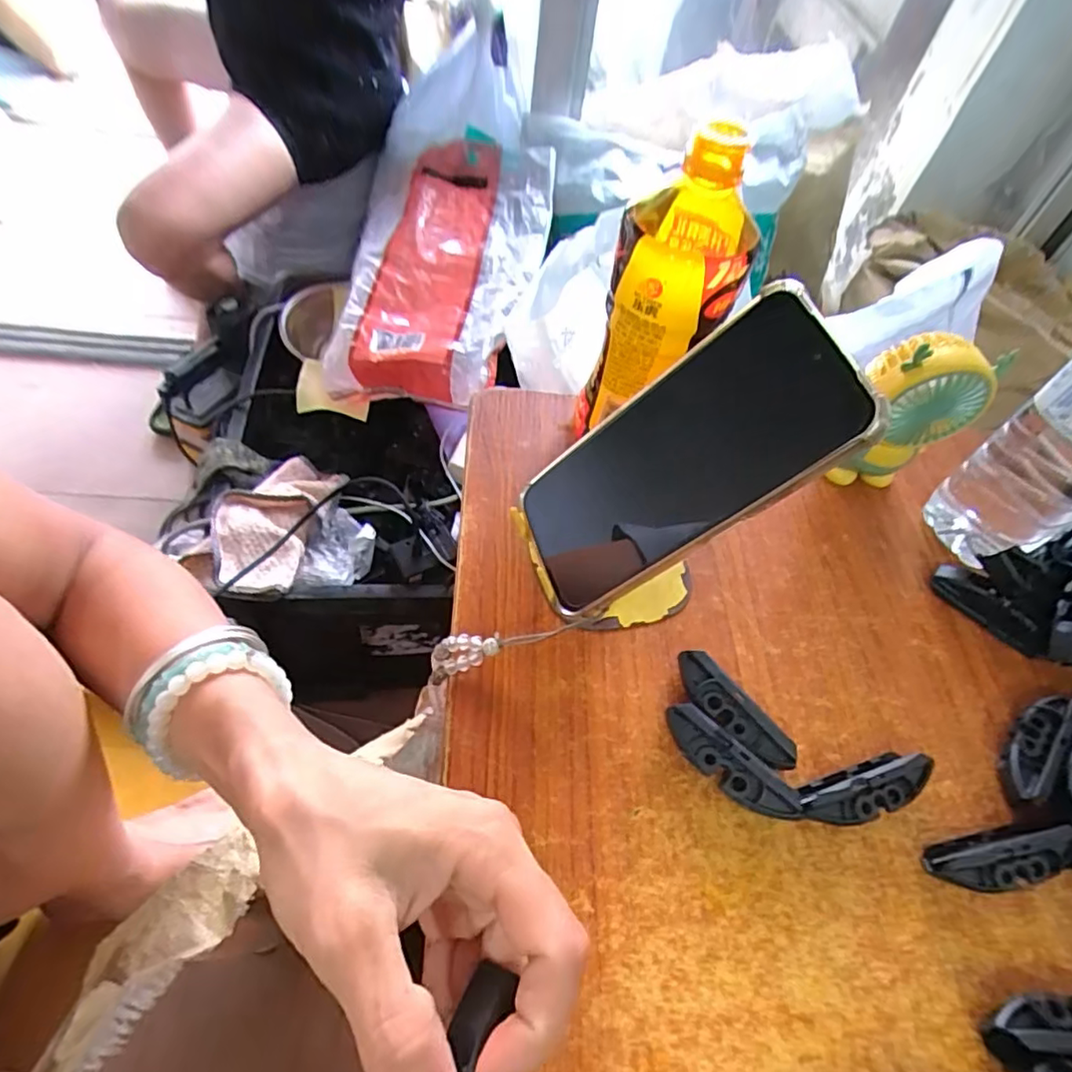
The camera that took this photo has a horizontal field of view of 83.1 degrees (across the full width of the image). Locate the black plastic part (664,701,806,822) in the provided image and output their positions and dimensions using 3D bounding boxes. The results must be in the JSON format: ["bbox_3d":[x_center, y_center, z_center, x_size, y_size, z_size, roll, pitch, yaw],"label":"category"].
[{"bbox_3d":[0.091,0.110,0.288,0.071,0.024,0.018,37,60,21],"label":"black plastic part"}]

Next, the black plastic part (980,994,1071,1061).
[{"bbox_3d":[0.210,0.195,0.240,0.069,0.011,0.019,2,54,-2],"label":"black plastic part"}]

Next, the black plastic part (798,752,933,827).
[{"bbox_3d":[0.158,0.122,0.288,0.070,0.023,0.023,-12,56,-12],"label":"black plastic part"}]

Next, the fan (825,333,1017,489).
[{"bbox_3d":[0.230,-0.074,0.380,0.063,0.110,0.034,2,55,-6],"label":"fan"}]

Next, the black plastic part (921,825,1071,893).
[{"bbox_3d":[0.217,0.149,0.278,0.065,0.019,0.023,-6,55,-8],"label":"black plastic part"}]

